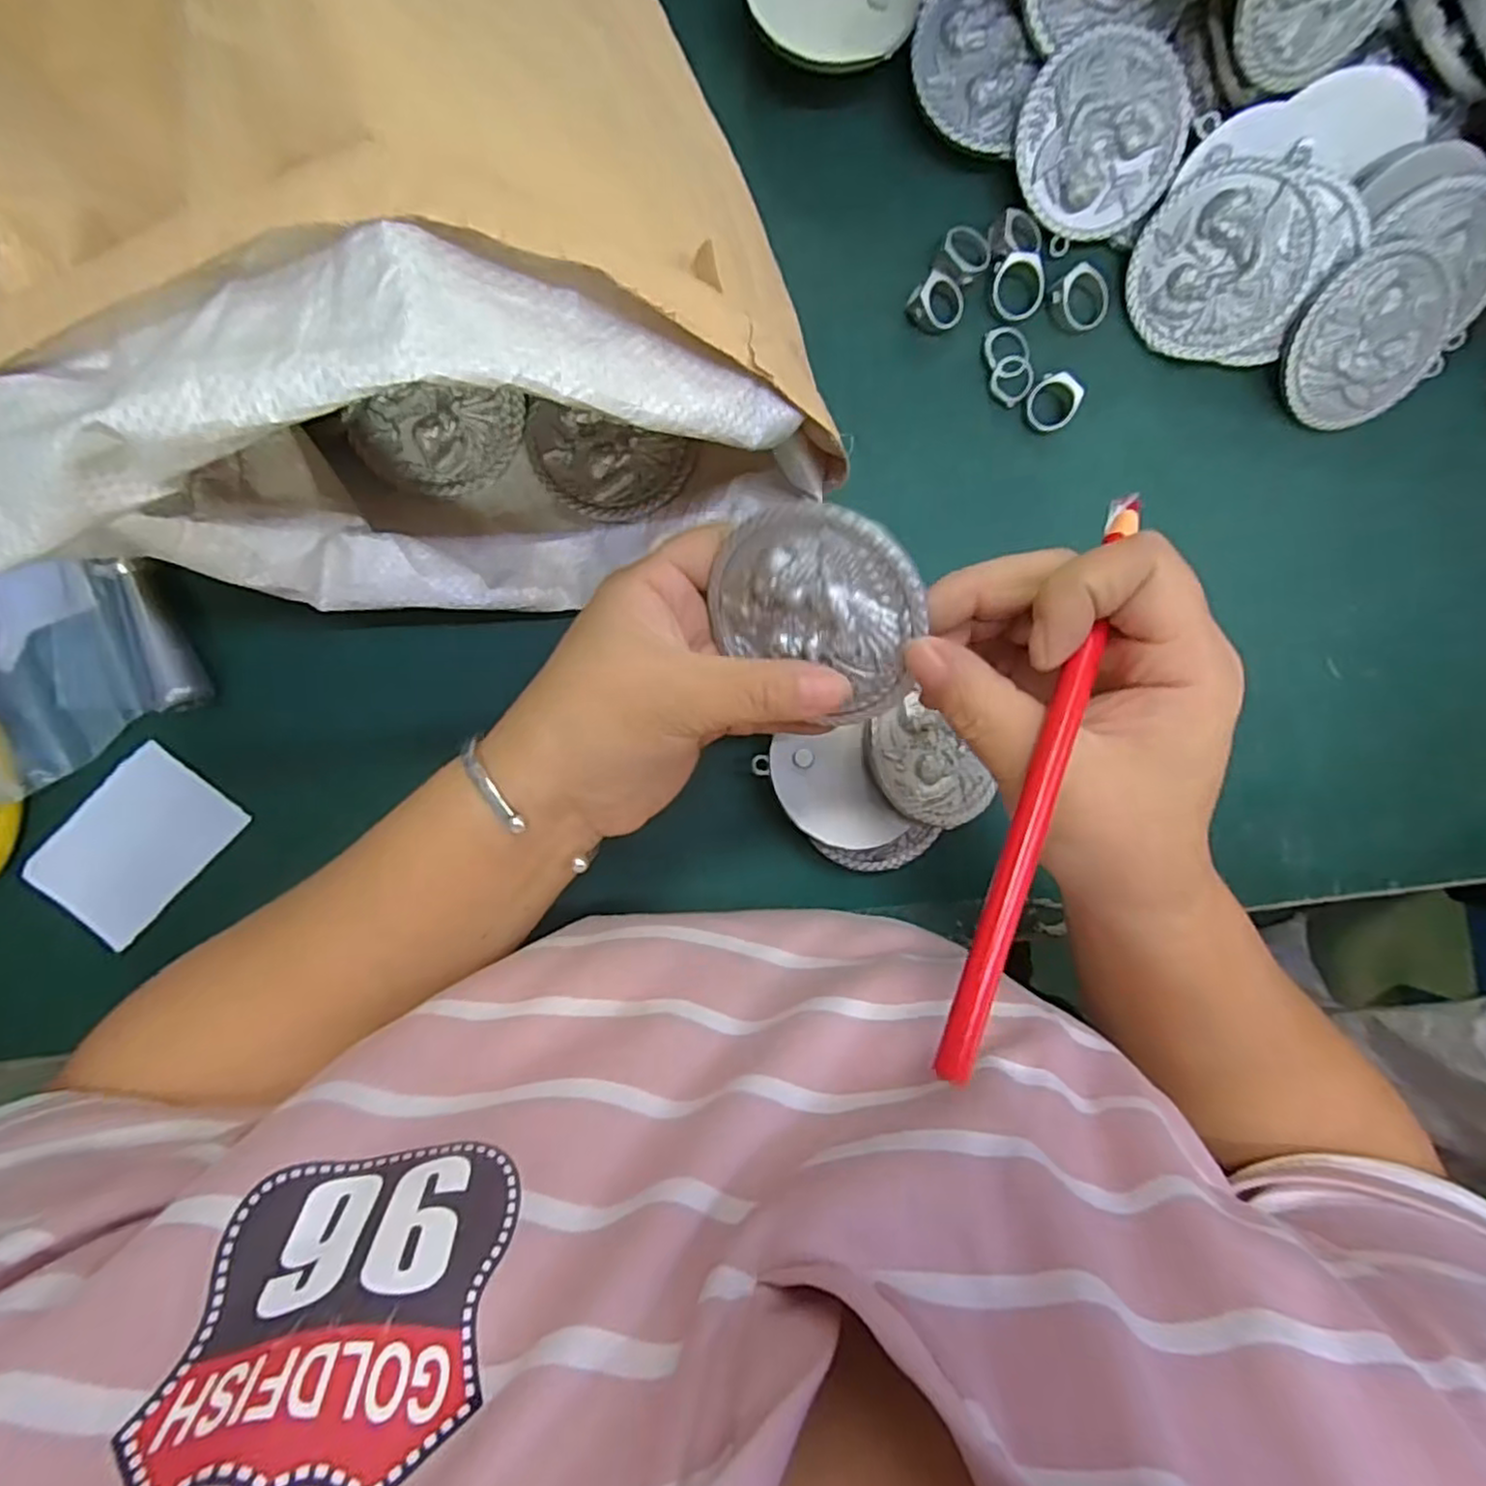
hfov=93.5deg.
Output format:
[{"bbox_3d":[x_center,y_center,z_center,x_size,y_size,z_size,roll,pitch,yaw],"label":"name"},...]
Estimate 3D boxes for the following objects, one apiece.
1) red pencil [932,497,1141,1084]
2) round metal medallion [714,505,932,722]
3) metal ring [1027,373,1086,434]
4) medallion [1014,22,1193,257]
[{"bbox_3d":[0.081,0.006,0.185,0.008,0.006,0.165,23,79,-7],"label":"red pencil"},{"bbox_3d":[0.023,-0.042,0.219,0.069,0.007,0.061,34,133,8],"label":"round metal medallion"},{"bbox_3d":[0.145,-0.159,0.327,0.022,0.011,0.023,0,93,-6],"label":"metal ring"},{"bbox_3d":[0.161,-0.270,0.312,0.073,0.007,0.073,-19,116,7],"label":"medallion"}]

